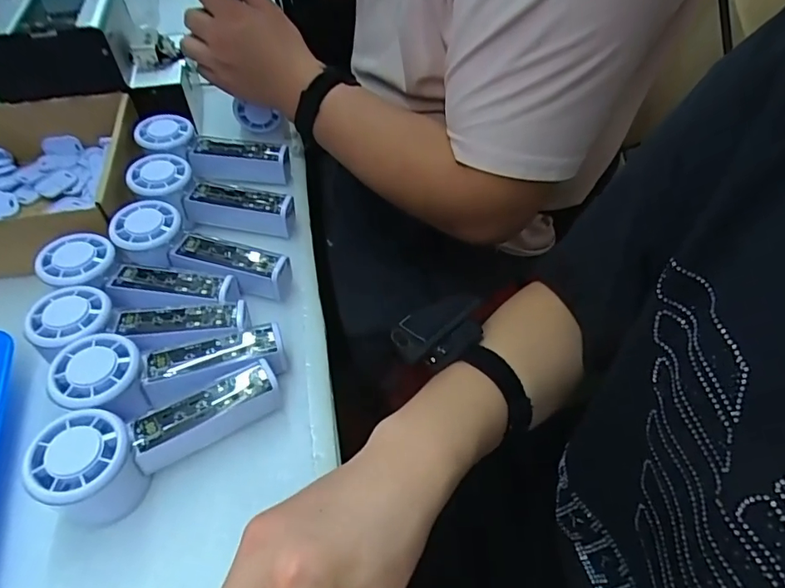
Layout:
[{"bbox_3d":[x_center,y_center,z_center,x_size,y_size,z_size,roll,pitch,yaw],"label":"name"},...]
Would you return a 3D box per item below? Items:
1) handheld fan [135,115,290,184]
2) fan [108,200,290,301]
[{"bbox_3d":[-0.188,-0.149,0.534,0.158,0.047,0.051,14,50,-7],"label":"handheld fan"},{"bbox_3d":[-0.169,-0.040,0.443,0.156,0.034,0.055,19,52,-1],"label":"fan"}]

